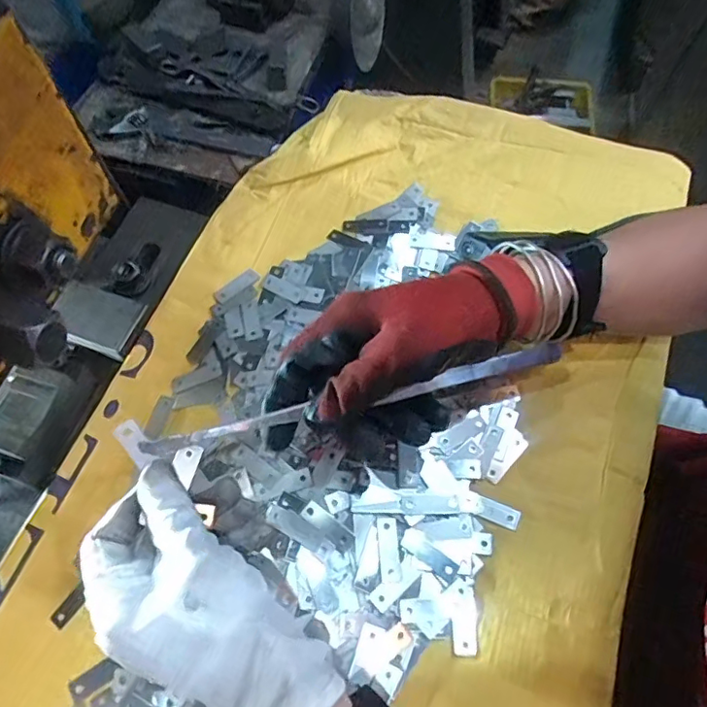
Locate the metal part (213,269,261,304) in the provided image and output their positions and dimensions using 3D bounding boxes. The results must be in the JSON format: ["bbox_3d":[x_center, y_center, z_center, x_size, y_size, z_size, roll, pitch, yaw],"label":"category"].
[{"bbox_3d":[-0.087,-0.050,0.407,0.037,0.004,0.014,-41,69,-16],"label":"metal part"}]

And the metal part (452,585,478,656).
[{"bbox_3d":[0.061,0.147,0.299,0.014,0.004,0.034,2,64,3],"label":"metal part"}]

